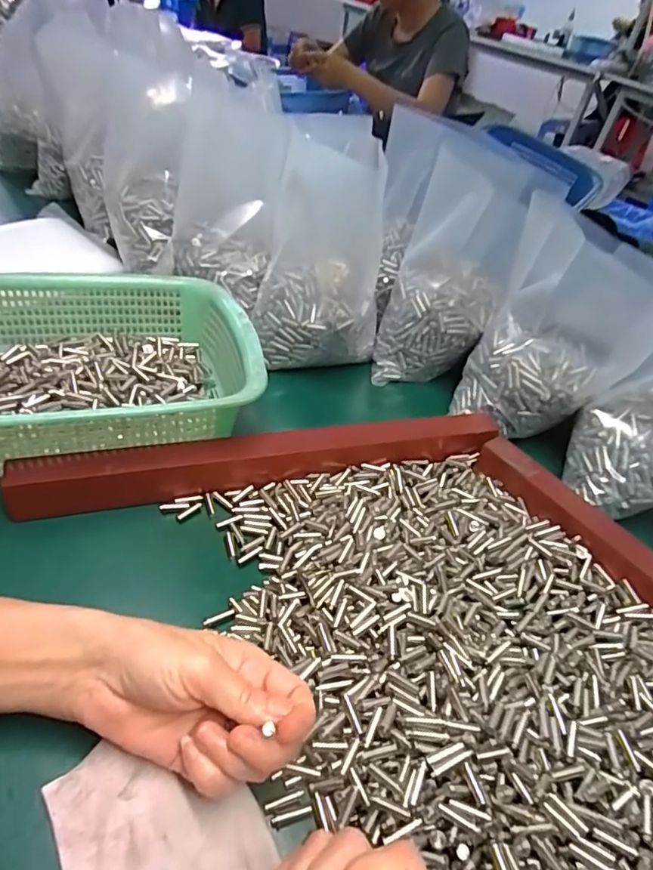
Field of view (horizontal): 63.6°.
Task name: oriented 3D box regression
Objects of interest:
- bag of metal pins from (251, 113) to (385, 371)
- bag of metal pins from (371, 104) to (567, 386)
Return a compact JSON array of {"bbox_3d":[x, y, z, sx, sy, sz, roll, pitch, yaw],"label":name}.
[{"bbox_3d":[0.002,-0.194,0.552,0.125,0.206,0.155,10,41,-1],"label":"bag of metal pins"},{"bbox_3d":[0.123,-0.195,0.584,0.135,0.217,0.180,7,41,-3],"label":"bag of metal pins"}]

